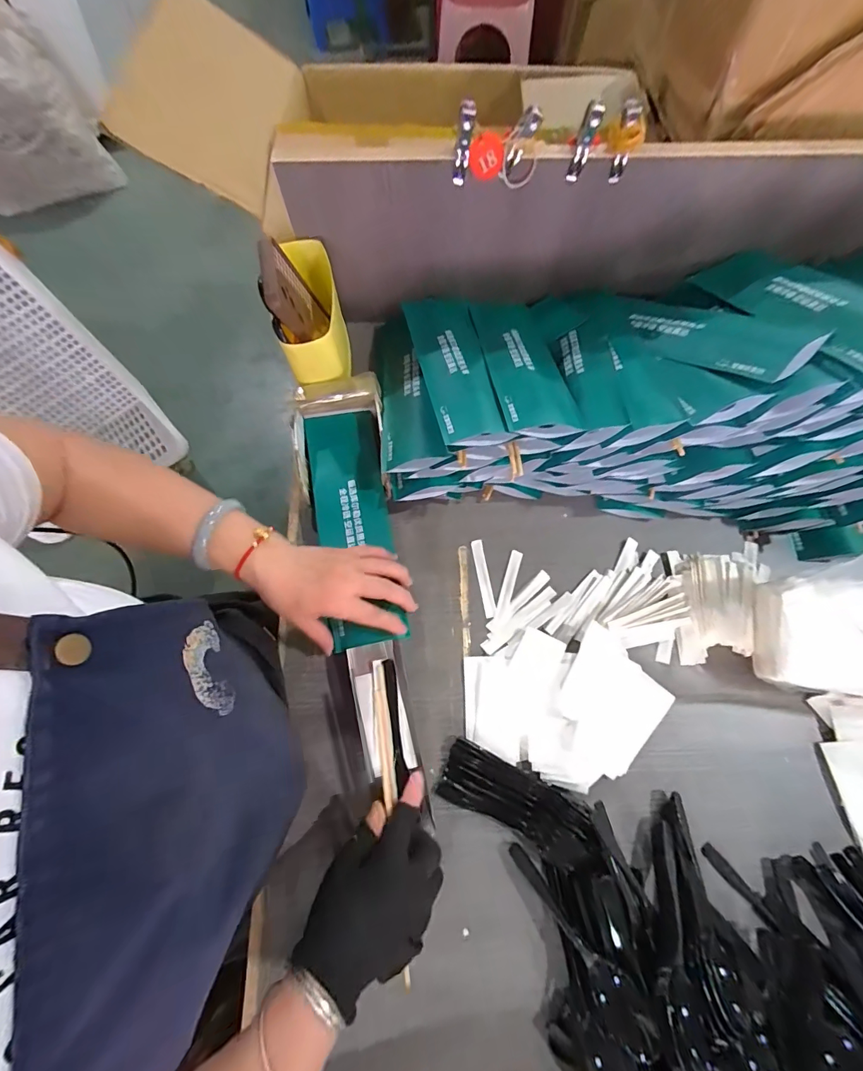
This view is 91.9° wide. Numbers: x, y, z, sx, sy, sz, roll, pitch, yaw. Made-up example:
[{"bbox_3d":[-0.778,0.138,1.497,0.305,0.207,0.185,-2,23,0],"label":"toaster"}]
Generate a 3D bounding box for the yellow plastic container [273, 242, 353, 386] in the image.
[{"bbox_3d":[-0.142,-0.260,0.488,0.074,0.067,0.155,-14,72,-4],"label":"yellow plastic container"}]

